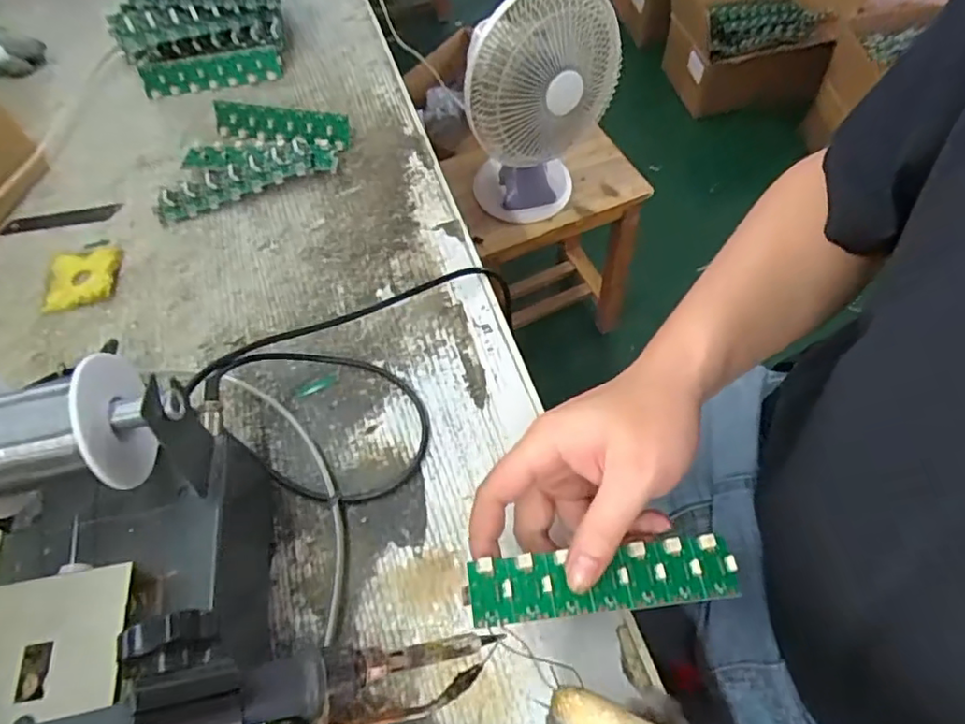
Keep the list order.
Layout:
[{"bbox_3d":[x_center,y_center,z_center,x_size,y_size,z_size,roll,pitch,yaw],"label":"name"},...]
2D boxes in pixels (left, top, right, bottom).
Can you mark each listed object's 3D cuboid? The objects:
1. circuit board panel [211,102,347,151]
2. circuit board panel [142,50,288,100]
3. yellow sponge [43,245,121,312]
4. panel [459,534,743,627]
[{"bbox_3d":[-0.189,-0.220,0.550,0.140,0.028,0.010,11,25,12],"label":"circuit board panel"},{"bbox_3d":[-0.277,-0.293,0.603,0.143,0.027,0.029,-8,59,-1],"label":"circuit board panel"},{"bbox_3d":[-0.323,-0.070,0.480,0.054,0.007,0.060,-8,59,-1],"label":"yellow sponge"},{"bbox_3d":[0.062,0.107,0.294,0.137,0.006,0.030,-3,58,-10],"label":"panel"}]

